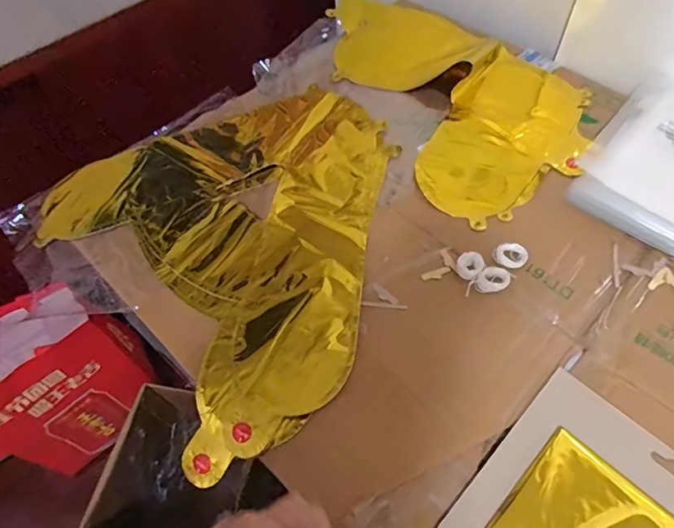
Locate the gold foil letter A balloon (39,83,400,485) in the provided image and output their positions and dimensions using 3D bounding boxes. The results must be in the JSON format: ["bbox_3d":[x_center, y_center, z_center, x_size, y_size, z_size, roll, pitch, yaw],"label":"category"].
[{"bbox_3d":[-0.079,-0.049,0.477,0.346,0.010,0.372,-38,63,-17],"label":"gold foil letter A balloon"}]

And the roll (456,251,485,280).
[{"bbox_3d":[0.122,0.002,0.430,0.028,0.007,0.024,-40,63,-18],"label":"roll"}]

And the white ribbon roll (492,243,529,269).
[{"bbox_3d":[0.162,-0.009,0.436,0.028,0.010,0.032,34,67,23],"label":"white ribbon roll"}]

